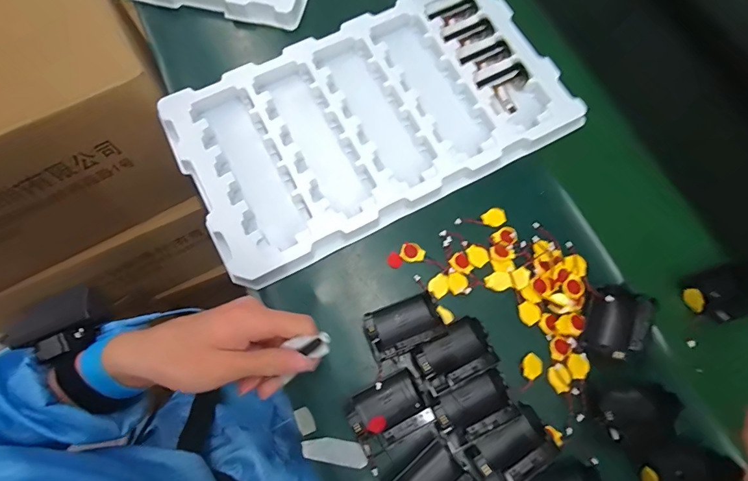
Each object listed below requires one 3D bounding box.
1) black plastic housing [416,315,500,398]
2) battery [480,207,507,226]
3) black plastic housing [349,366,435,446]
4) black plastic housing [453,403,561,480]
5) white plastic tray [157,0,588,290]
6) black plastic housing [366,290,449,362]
[{"bbox_3d":[0.078,0.109,0.388,0.071,0.025,0.049,-27,75,-10],"label":"black plastic housing"},{"bbox_3d":[0.132,-0.026,0.448,0.027,0.004,0.021,-15,73,-4],"label":"battery"},{"bbox_3d":[0.013,0.160,0.381,0.069,0.026,0.050,-26,75,-10],"label":"black plastic housing"},{"bbox_3d":[0.120,0.188,0.361,0.082,0.028,0.052,-31,76,-11],"label":"black plastic housing"},{"bbox_3d":[-0.001,-0.142,0.469,0.423,0.034,0.237,-26,75,-10],"label":"white plastic tray"},{"bbox_3d":[0.029,0.083,0.397,0.074,0.036,0.047,-21,74,-9],"label":"black plastic housing"}]

